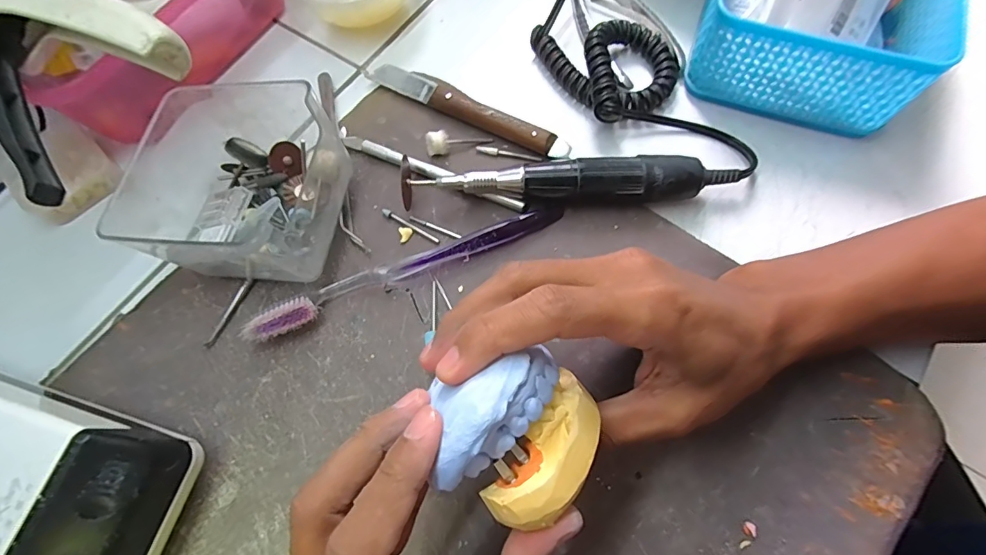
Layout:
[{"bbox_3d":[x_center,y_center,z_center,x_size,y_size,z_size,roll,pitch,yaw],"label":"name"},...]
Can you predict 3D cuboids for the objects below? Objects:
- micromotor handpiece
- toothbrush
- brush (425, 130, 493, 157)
[{"bbox_3d":[0.034,-0.057,0.281,0.179,0.026,0.025,0,70,1],"label":"micromotor handpiece"},{"bbox_3d":[-0.047,-0.008,0.269,0.189,0.020,0.019,-24,71,-7],"label":"toothbrush"},{"bbox_3d":[-0.022,-0.089,0.305,0.043,0.013,0.011,-11,69,-20],"label":"brush"}]

